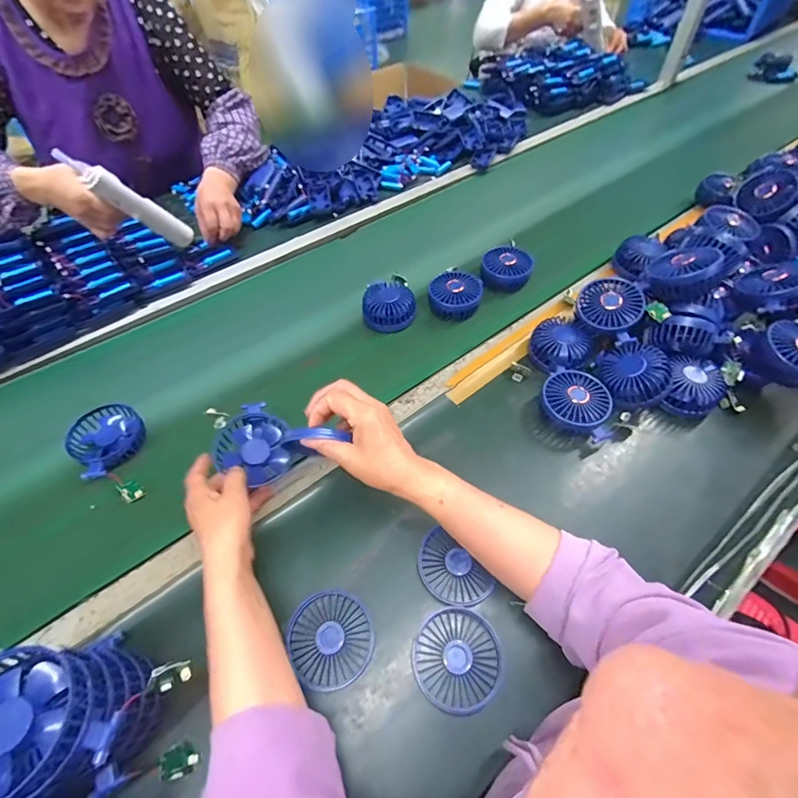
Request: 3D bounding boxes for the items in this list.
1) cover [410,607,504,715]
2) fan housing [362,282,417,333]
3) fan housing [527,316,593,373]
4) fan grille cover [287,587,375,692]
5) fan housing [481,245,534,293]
[{"bbox_3d":[0.059,0.265,0.428,0.086,0.019,0.088,-17,55,-11],"label":"cover"},{"bbox_3d":[-0.020,-0.164,0.706,0.086,0.047,0.098,-12,54,-7],"label":"fan housing"},{"bbox_3d":[0.243,-0.084,0.638,0.084,0.046,0.079,-1,53,1],"label":"fan housing"},{"bbox_3d":[-0.071,0.249,0.438,0.081,0.014,0.088,-26,57,-17],"label":"fan grille cover"},{"bbox_3d":[0.190,-0.229,0.743,0.083,0.061,0.077,-1,53,1],"label":"fan housing"}]

